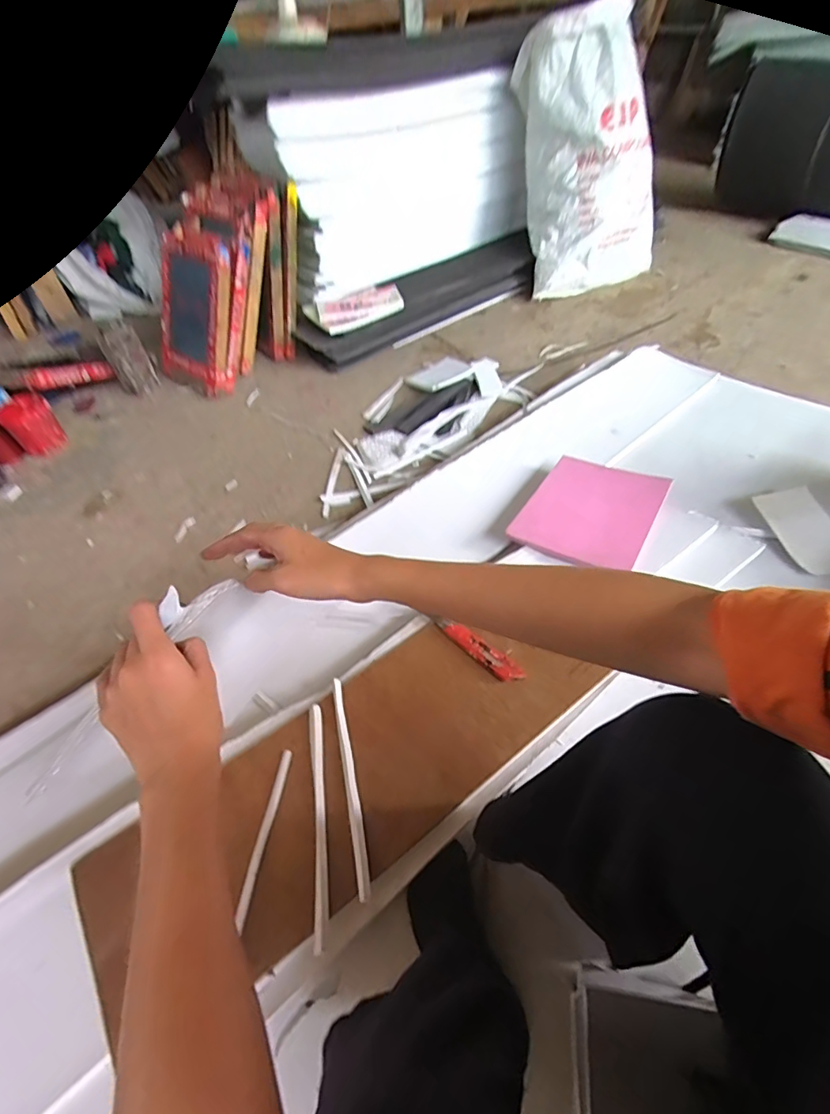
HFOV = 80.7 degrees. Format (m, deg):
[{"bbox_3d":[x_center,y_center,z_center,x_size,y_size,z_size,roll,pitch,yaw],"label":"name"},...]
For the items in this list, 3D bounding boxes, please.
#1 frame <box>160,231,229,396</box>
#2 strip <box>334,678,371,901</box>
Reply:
[{"bbox_3d":[-0.666,-0.724,1.446,0.312,0.415,0.054,30,29,28],"label":"frame"},{"bbox_3d":[-0.082,0.272,0.609,0.015,0.009,0.259,-13,48,-5],"label":"strip"}]

